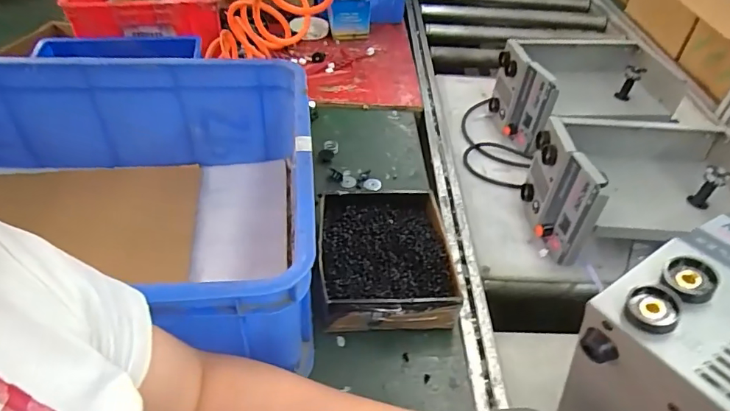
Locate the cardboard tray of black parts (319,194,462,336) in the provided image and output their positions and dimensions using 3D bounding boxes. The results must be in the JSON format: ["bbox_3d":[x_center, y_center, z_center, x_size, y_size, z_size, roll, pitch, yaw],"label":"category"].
[{"bbox_3d":[0.027,0.070,0.641,0.173,0.058,0.207,1,44,-3],"label":"cardboard tray of black parts"}]

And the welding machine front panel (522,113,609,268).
[{"bbox_3d":[0.280,-0.023,0.691,0.034,0.151,0.160,-4,44,-8],"label":"welding machine front panel"}]

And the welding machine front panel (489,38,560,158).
[{"bbox_3d":[0.293,-0.200,0.886,0.046,0.154,0.173,-6,44,-10],"label":"welding machine front panel"}]

